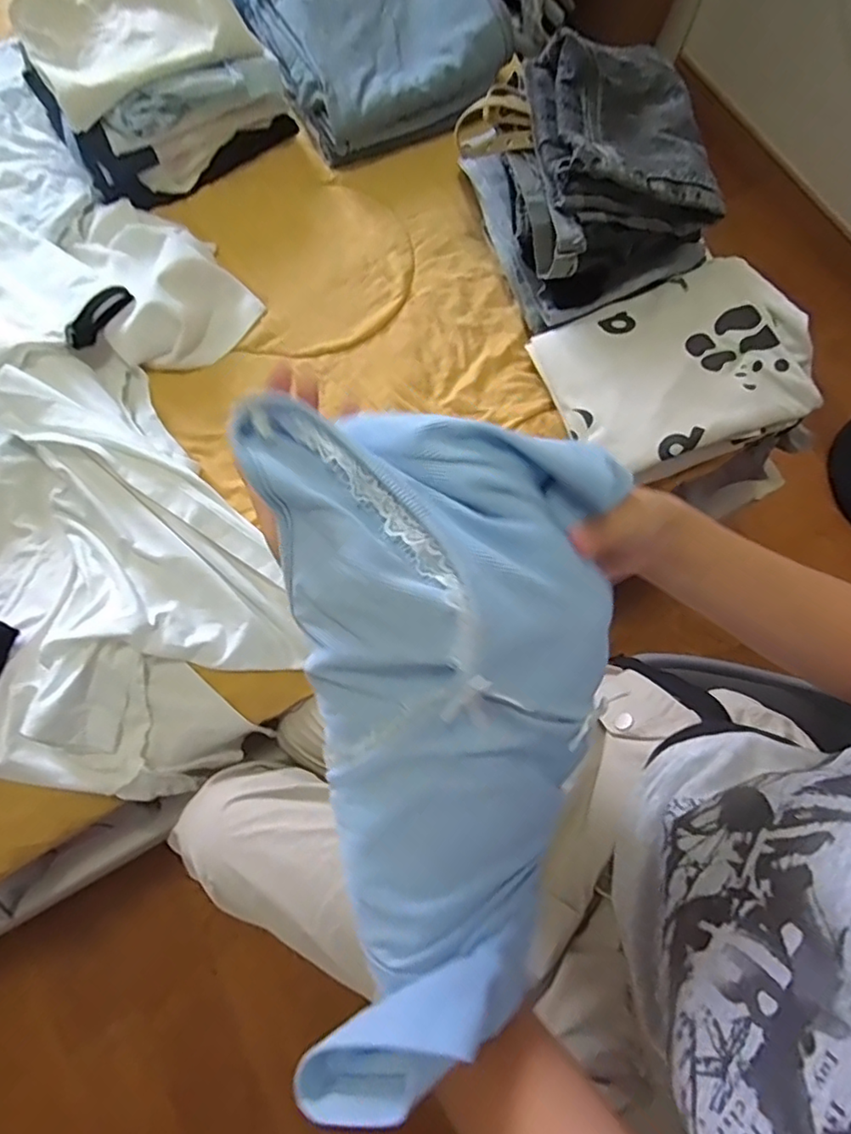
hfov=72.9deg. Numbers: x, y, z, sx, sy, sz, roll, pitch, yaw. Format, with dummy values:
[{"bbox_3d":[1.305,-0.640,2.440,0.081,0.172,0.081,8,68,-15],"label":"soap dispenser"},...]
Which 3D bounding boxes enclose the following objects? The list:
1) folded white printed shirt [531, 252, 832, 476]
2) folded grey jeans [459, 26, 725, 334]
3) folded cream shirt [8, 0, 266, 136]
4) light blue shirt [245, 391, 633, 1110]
[{"bbox_3d":[0.276,-0.225,0.641,0.264,0.035,0.206,-21,75,7],"label":"folded white printed shirt"},{"bbox_3d":[0.184,-0.443,0.670,0.205,0.181,0.260,-18,74,-7],"label":"folded grey jeans"},{"bbox_3d":[-0.344,-0.638,0.669,0.241,0.069,0.157,-33,76,-11],"label":"folded cream shirt"},{"bbox_3d":[0.008,0.088,0.272,0.162,0.066,0.321,-1,95,-2],"label":"light blue shirt"}]

